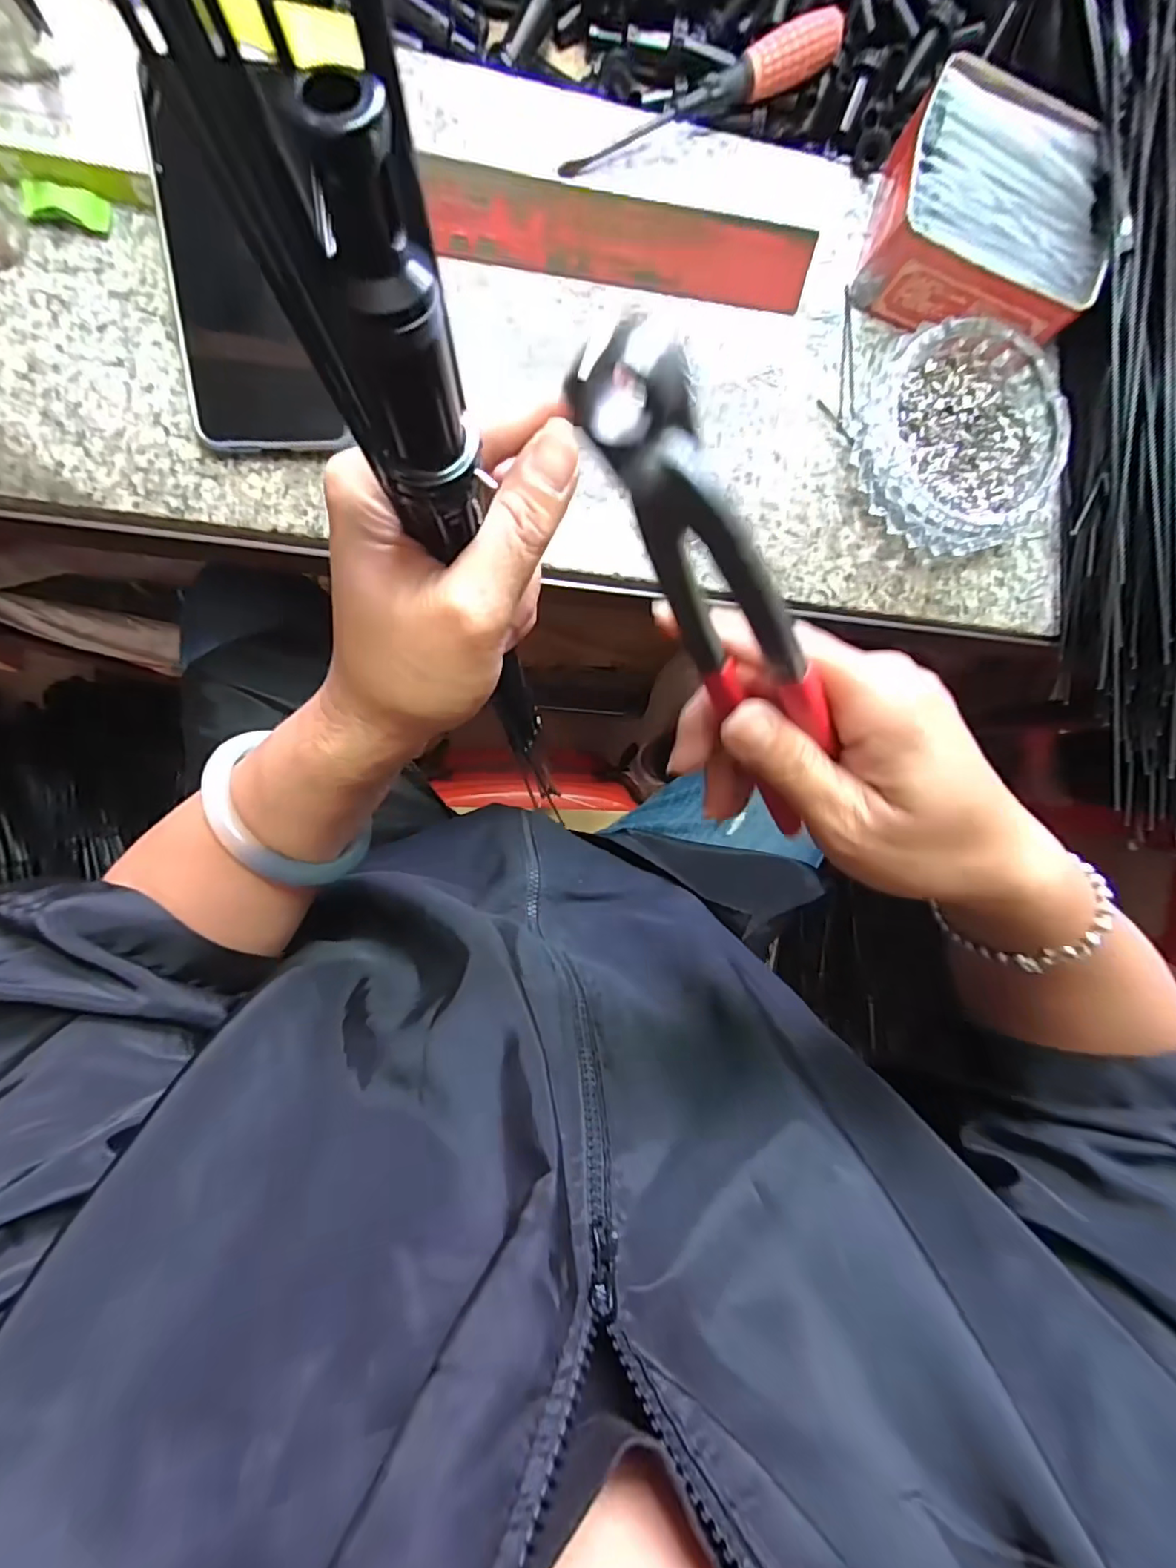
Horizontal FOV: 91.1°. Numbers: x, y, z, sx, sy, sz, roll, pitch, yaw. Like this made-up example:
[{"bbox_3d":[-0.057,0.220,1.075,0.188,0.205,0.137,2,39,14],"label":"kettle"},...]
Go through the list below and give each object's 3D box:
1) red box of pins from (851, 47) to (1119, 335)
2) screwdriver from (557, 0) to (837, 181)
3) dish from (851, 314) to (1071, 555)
[{"bbox_3d":[0.218,-0.314,0.321,0.122,0.044,0.108,10,90,-9],"label":"red box of pins"},{"bbox_3d":[0.061,-0.364,0.308,0.159,0.028,0.020,-29,96,-7],"label":"screwdriver"},{"bbox_3d":[0.218,-0.199,0.335,0.132,0.032,0.117,-19,95,-8],"label":"dish"}]

